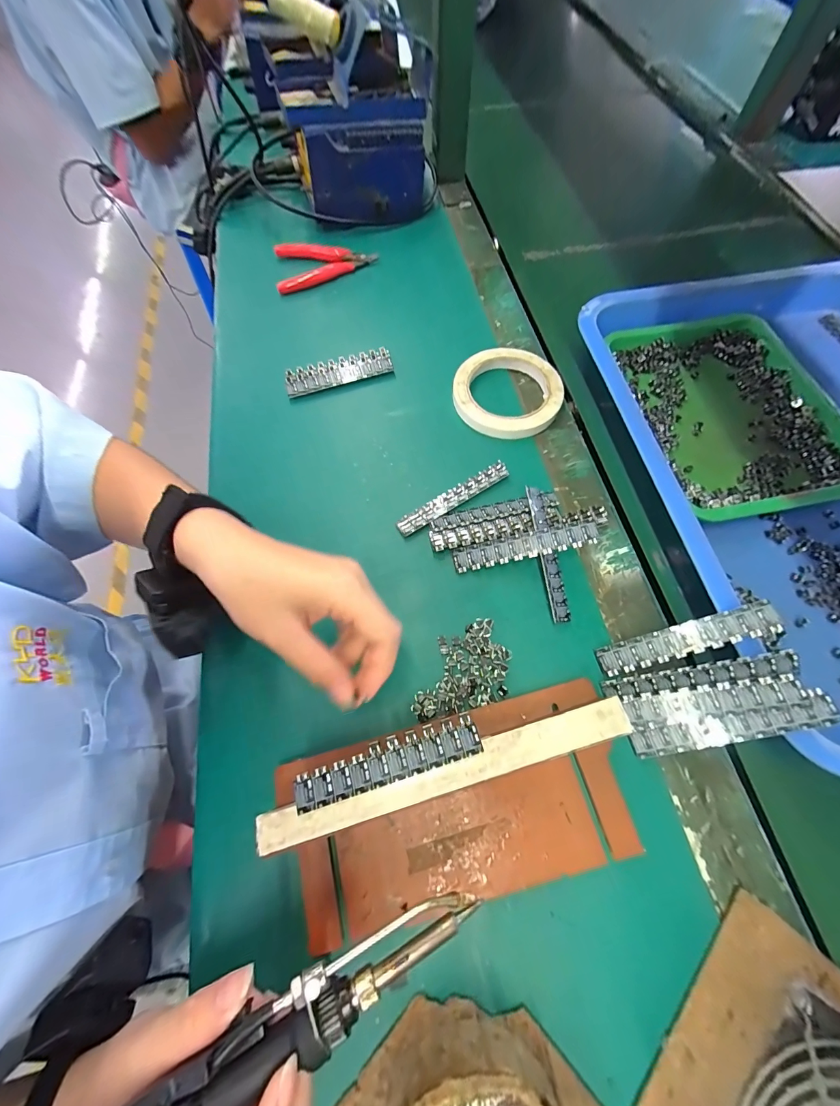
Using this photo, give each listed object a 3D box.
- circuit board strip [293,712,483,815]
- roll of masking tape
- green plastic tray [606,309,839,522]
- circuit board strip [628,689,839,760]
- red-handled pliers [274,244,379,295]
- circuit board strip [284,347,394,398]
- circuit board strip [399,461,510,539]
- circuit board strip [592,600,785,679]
[{"bbox_3d":[-0.019,0.121,0.220,0.107,0.004,0.023,-16,67,-5],"label":"circuit board strip"},{"bbox_3d":[0.086,-0.158,0.373,0.100,0.017,0.103,-1,67,2],"label":"roll of masking tape"},{"bbox_3d":[0.284,-0.133,0.351,0.161,0.026,0.225,-4,67,0],"label":"green plastic tray"},{"bbox_3d":[0.188,0.107,0.234,0.109,0.004,0.018,-21,65,17],"label":"circuit board strip"},{"bbox_3d":[-0.114,-0.353,0.461,0.121,0.015,0.079,-8,67,-2],"label":"red-handled pliers"},{"bbox_3d":[-0.082,-0.183,0.389,0.108,0.015,0.030,-19,68,-6],"label":"circuit board strip"},{"bbox_3d":[0.029,-0.048,0.330,0.109,0.004,0.019,-32,69,-11],"label":"circuit board strip"},{"bbox_3d":[0.176,0.058,0.257,0.108,0.004,0.020,-23,65,17],"label":"circuit board strip"}]

